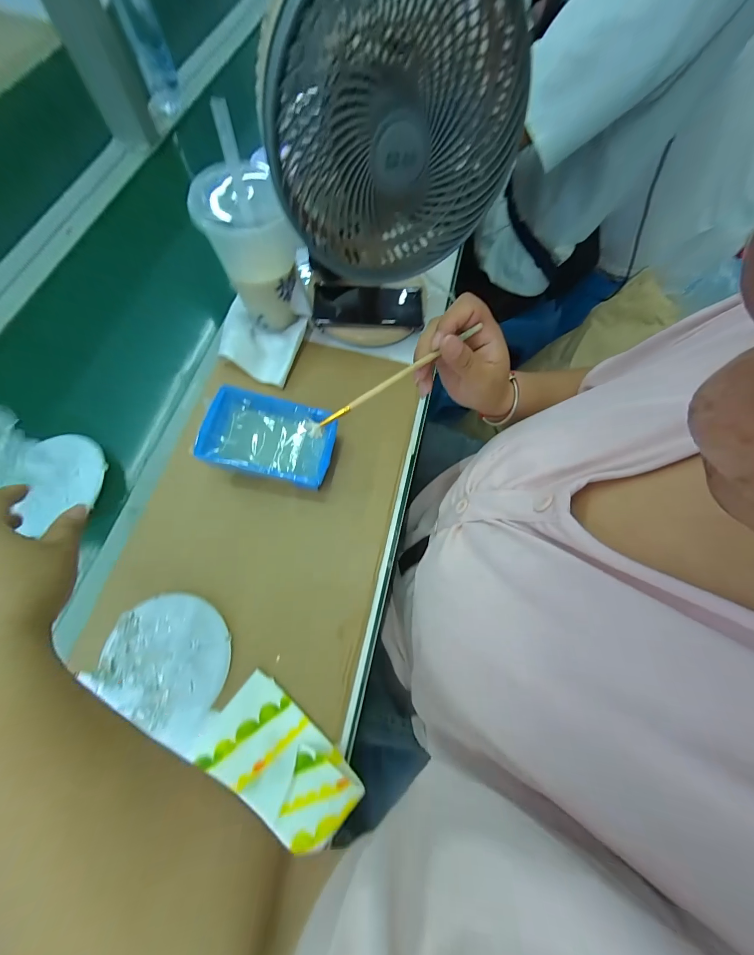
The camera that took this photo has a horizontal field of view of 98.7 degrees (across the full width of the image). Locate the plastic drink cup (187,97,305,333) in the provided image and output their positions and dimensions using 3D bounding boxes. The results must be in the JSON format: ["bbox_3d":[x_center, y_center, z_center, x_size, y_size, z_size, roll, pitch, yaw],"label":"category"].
[{"bbox_3d":[-0.160,-0.299,0.406,0.098,0.201,0.101,1,69,-2],"label":"plastic drink cup"}]

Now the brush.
[{"bbox_3d":[0.010,-0.079,0.271,0.161,0.006,0.013,-30,72,8],"label":"brush"}]

